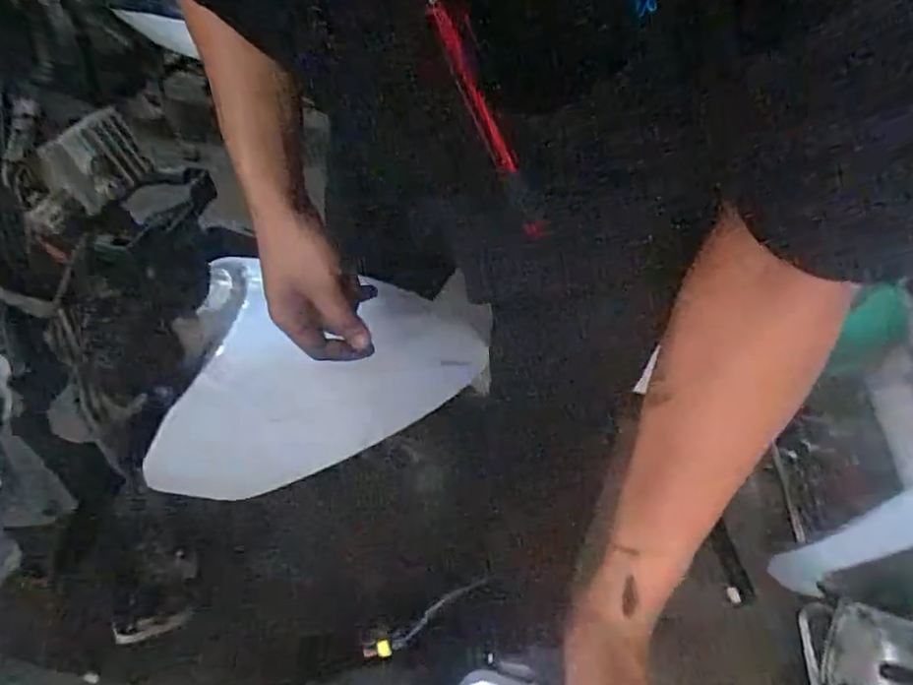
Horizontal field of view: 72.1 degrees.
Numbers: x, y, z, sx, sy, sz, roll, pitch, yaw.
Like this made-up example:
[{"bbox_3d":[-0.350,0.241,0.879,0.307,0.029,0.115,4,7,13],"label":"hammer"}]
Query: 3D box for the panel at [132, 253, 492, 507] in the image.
[{"bbox_3d":[-0.145,0.012,0.624,0.342,0.213,0.070,-24,16,-27],"label":"panel"}]

